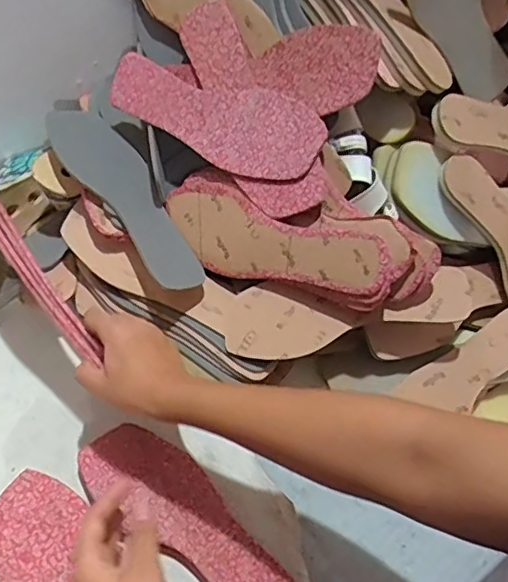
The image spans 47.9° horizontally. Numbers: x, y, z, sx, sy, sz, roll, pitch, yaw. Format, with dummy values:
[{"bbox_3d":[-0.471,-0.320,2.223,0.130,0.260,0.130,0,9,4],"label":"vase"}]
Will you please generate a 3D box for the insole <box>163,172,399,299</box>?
[{"bbox_3d":[0.016,-0.047,0.575,0.240,0.090,0.011,26,17,21],"label":"insole"}]

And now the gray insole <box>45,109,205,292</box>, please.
[{"bbox_3d":[-0.132,-0.104,0.608,0.083,0.010,0.247,-28,74,-45],"label":"gray insole"}]

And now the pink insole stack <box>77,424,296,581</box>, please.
[{"bbox_3d":[-0.056,0.219,0.524,0.249,0.016,0.081,40,63,20],"label":"pink insole stack"}]

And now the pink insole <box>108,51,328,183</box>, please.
[{"bbox_3d":[-0.047,-0.176,0.586,0.243,0.008,0.085,21,99,18],"label":"pink insole"}]

